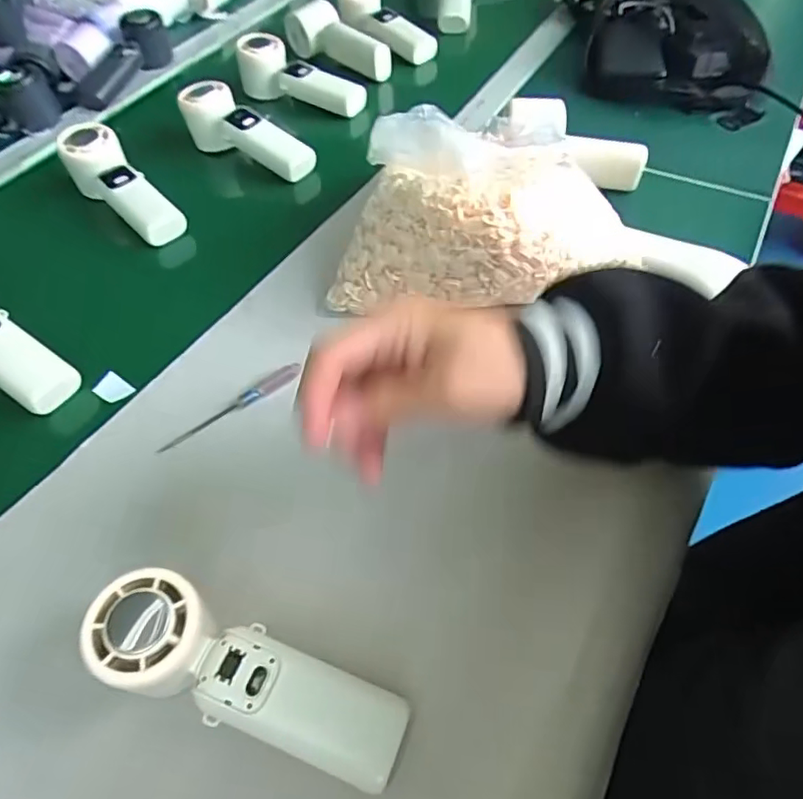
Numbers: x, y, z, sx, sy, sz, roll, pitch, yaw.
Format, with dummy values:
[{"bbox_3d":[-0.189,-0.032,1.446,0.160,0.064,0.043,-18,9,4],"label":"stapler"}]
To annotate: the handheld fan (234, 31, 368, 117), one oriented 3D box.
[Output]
[{"bbox_3d":[-0.126,-0.390,0.700,0.162,0.061,0.054,29,60,22],"label":"handheld fan"}]

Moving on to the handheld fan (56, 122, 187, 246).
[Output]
[{"bbox_3d":[-0.281,-0.214,0.584,0.168,0.045,0.051,43,63,11],"label":"handheld fan"}]

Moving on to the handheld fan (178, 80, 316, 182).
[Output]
[{"bbox_3d":[-0.169,-0.285,0.620,0.165,0.062,0.049,31,61,23],"label":"handheld fan"}]

